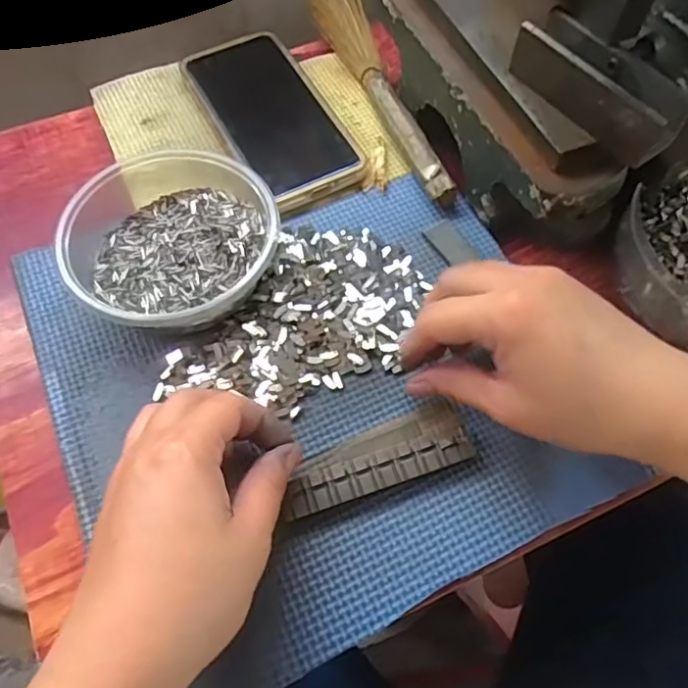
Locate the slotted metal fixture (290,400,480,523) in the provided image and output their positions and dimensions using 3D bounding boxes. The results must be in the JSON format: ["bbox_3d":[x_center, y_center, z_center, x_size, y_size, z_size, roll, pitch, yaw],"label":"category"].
[{"bbox_3d":[0.017,0.058,0.299,0.098,0.014,0.034,-21,65,-14],"label":"slotted metal fixture"}]

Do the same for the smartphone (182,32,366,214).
[{"bbox_3d":[-0.050,-0.157,0.406,0.073,0.013,0.157,-26,66,-14],"label":"smartphone"}]

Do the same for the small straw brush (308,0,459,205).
[{"bbox_3d":[0.018,-0.190,0.421,0.039,0.021,0.237,-14,63,-8],"label":"small straw brush"}]

